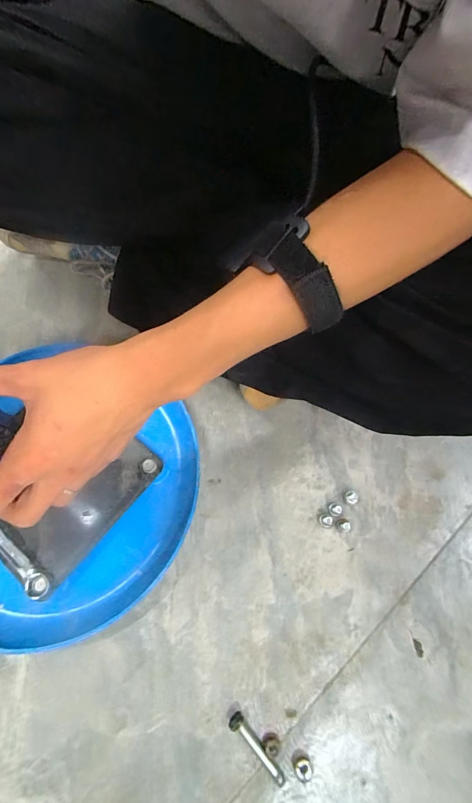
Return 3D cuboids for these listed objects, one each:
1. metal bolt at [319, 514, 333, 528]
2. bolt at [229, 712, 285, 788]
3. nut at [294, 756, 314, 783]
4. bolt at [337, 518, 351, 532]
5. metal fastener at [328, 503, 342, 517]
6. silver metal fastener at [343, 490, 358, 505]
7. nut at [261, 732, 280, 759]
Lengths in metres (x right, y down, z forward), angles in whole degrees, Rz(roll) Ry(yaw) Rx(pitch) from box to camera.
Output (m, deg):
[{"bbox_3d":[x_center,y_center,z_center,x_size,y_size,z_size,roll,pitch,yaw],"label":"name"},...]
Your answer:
[{"bbox_3d":[0.092,0.123,0.345,0.011,0.014,0.012,0,70,-1],"label":"metal bolt"},{"bbox_3d":[0.017,0.295,0.282,0.013,0.008,0.061,-38,75,-13],"label":"bolt"},{"bbox_3d":[0.057,0.309,0.280,0.015,0.006,0.017,-15,71,-6],"label":"nut"},{"bbox_3d":[0.111,0.128,0.344,0.012,0.010,0.014,-9,71,-4],"label":"bolt"},{"bbox_3d":[0.104,0.112,0.348,0.012,0.014,0.013,3,70,0],"label":"metal fastener"},{"bbox_3d":[0.122,0.102,0.354,0.013,0.011,0.015,-37,75,-13],"label":"silver metal fastener"},{"bbox_3d":[0.030,0.291,0.283,0.014,0.004,0.016,-22,72,-9],"label":"nut"}]

